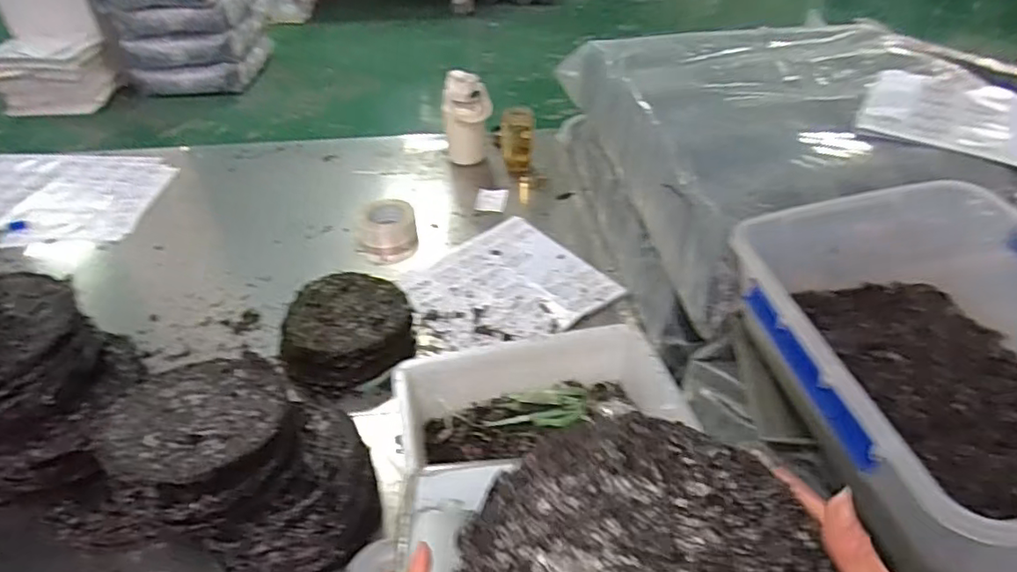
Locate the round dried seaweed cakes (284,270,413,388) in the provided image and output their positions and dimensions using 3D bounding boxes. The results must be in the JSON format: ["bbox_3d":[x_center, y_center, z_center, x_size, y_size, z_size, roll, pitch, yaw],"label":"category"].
[{"bbox_3d":[-0.269,0.074,1.027,0.216,0.074,0.223,0,38,0],"label":"round dried seaweed cakes"}]

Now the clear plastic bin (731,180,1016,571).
[{"bbox_3d":[0.430,0.066,0.619,0.307,0.173,0.443,-2,38,-2],"label":"clear plastic bin"}]

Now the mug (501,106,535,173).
[{"bbox_3d":[0.023,-0.349,1.484,0.078,0.139,0.063,-1,38,-1],"label":"mug"}]

